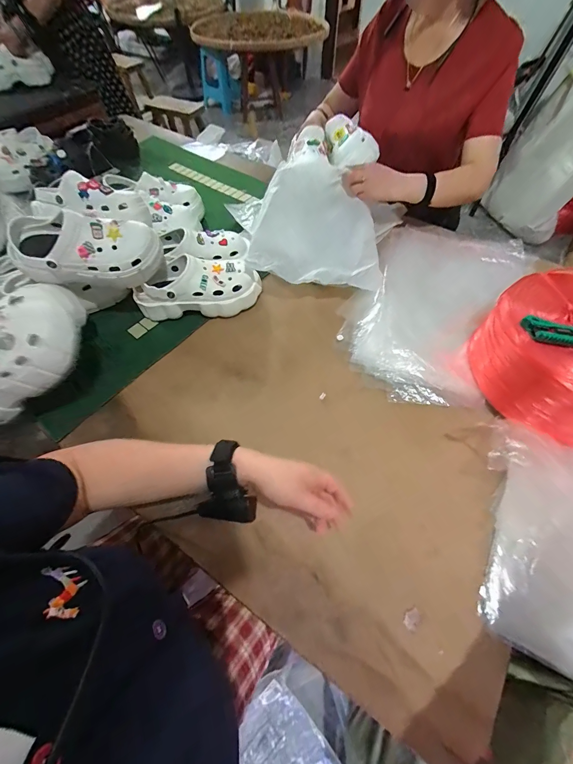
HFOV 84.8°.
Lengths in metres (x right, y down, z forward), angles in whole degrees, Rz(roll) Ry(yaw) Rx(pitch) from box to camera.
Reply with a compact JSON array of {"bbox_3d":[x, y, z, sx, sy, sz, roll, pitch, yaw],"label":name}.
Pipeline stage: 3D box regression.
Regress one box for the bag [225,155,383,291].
[{"bbox_3d":[0.051,-0.369,0.715,0.310,0.095,0.308,5,59,3],"label":"bag"}]

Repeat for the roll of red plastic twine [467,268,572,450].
[{"bbox_3d":[0.481,-0.051,0.544,0.246,0.141,0.266,-28,63,-15],"label":"roll of red plastic twine"}]

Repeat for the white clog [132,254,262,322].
[{"bbox_3d":[-0.194,-0.206,0.683,0.267,0.095,0.096,-4,59,-2],"label":"white clog"}]

